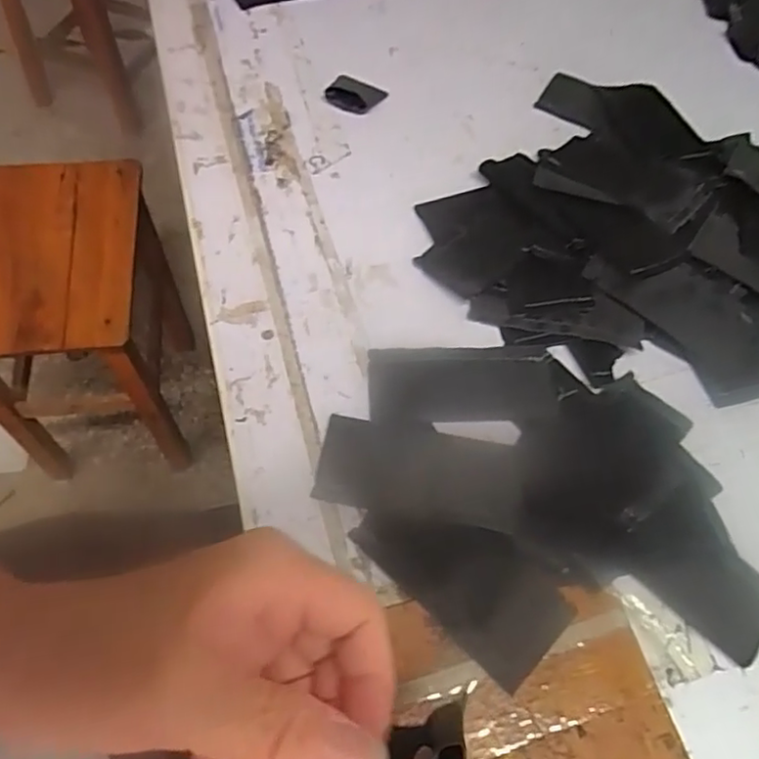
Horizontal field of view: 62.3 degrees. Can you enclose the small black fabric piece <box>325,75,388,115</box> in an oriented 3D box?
[{"bbox_3d":[-0.020,-0.237,0.523,0.044,0.011,0.033,15,61,6],"label":"small black fabric piece"}]

